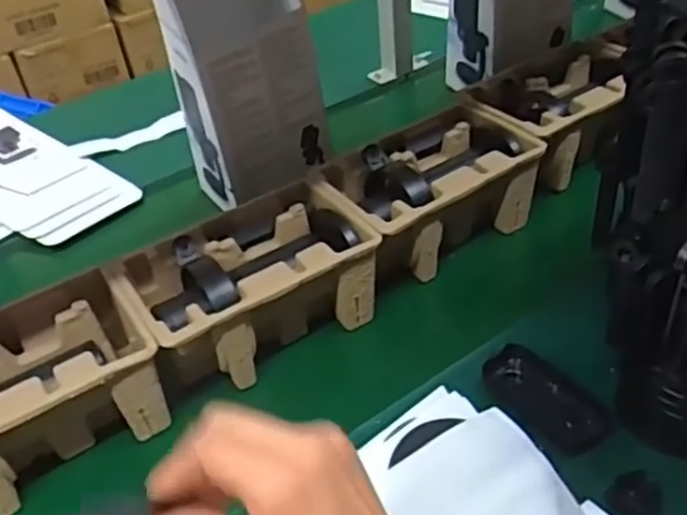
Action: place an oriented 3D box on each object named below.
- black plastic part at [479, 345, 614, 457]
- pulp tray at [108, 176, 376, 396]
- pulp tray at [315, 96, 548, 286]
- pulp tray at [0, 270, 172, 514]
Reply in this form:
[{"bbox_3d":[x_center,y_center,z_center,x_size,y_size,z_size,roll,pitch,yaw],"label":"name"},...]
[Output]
[{"bbox_3d":[0.174,0.117,0.605,0.055,0.014,0.109,-26,44,-25],"label":"black plastic part"},{"bbox_3d":[-0.089,0.029,0.690,0.229,0.099,0.141,-22,42,-22],"label":"pulp tray"},{"bbox_3d":[0.093,-0.070,0.783,0.229,0.100,0.139,-25,43,-25],"label":"pulp tray"},{"bbox_3d":[-0.279,0.128,0.616,0.215,0.119,0.141,-24,43,-23],"label":"pulp tray"}]

